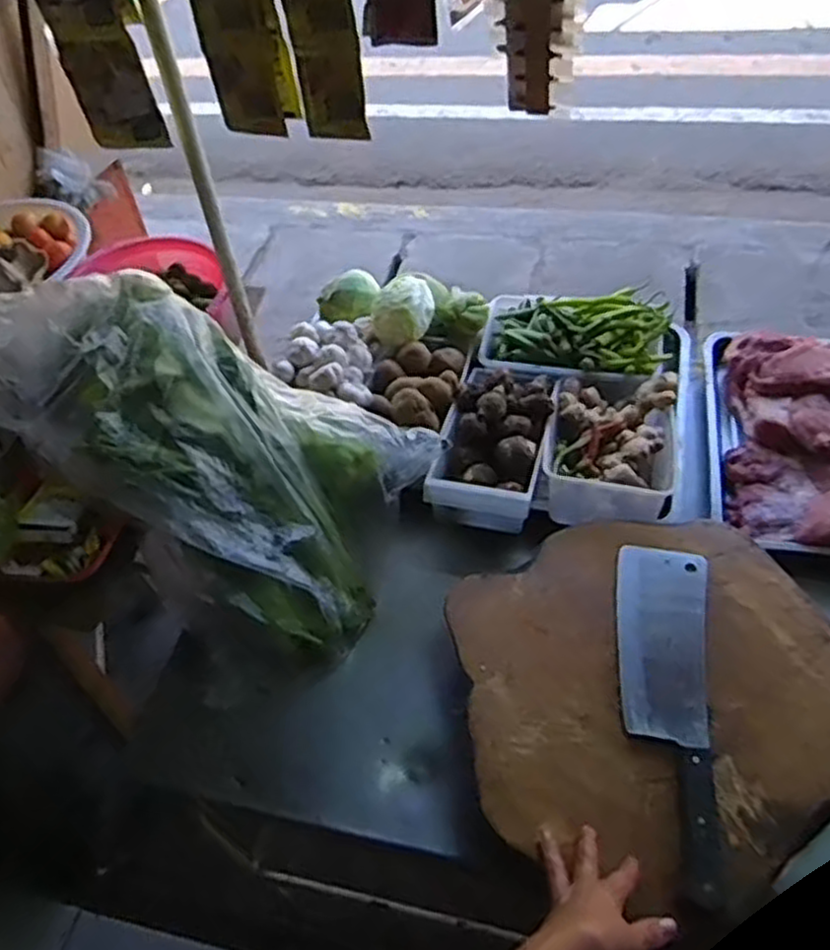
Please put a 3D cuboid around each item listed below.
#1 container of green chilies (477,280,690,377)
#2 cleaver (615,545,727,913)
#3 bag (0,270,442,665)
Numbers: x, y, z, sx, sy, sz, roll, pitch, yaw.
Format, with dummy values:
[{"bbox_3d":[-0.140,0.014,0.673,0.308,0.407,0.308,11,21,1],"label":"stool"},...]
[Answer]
[{"bbox_3d":[0.247,-0.204,1.117,0.289,0.078,0.161,7,53,10],"label":"container of green chilies"},{"bbox_3d":[0.247,0.220,0.748,0.093,0.017,0.349,6,53,9],"label":"cleaver"},{"bbox_3d":[-0.231,-0.034,0.879,0.539,0.190,0.292,44,56,-12],"label":"bag"}]

